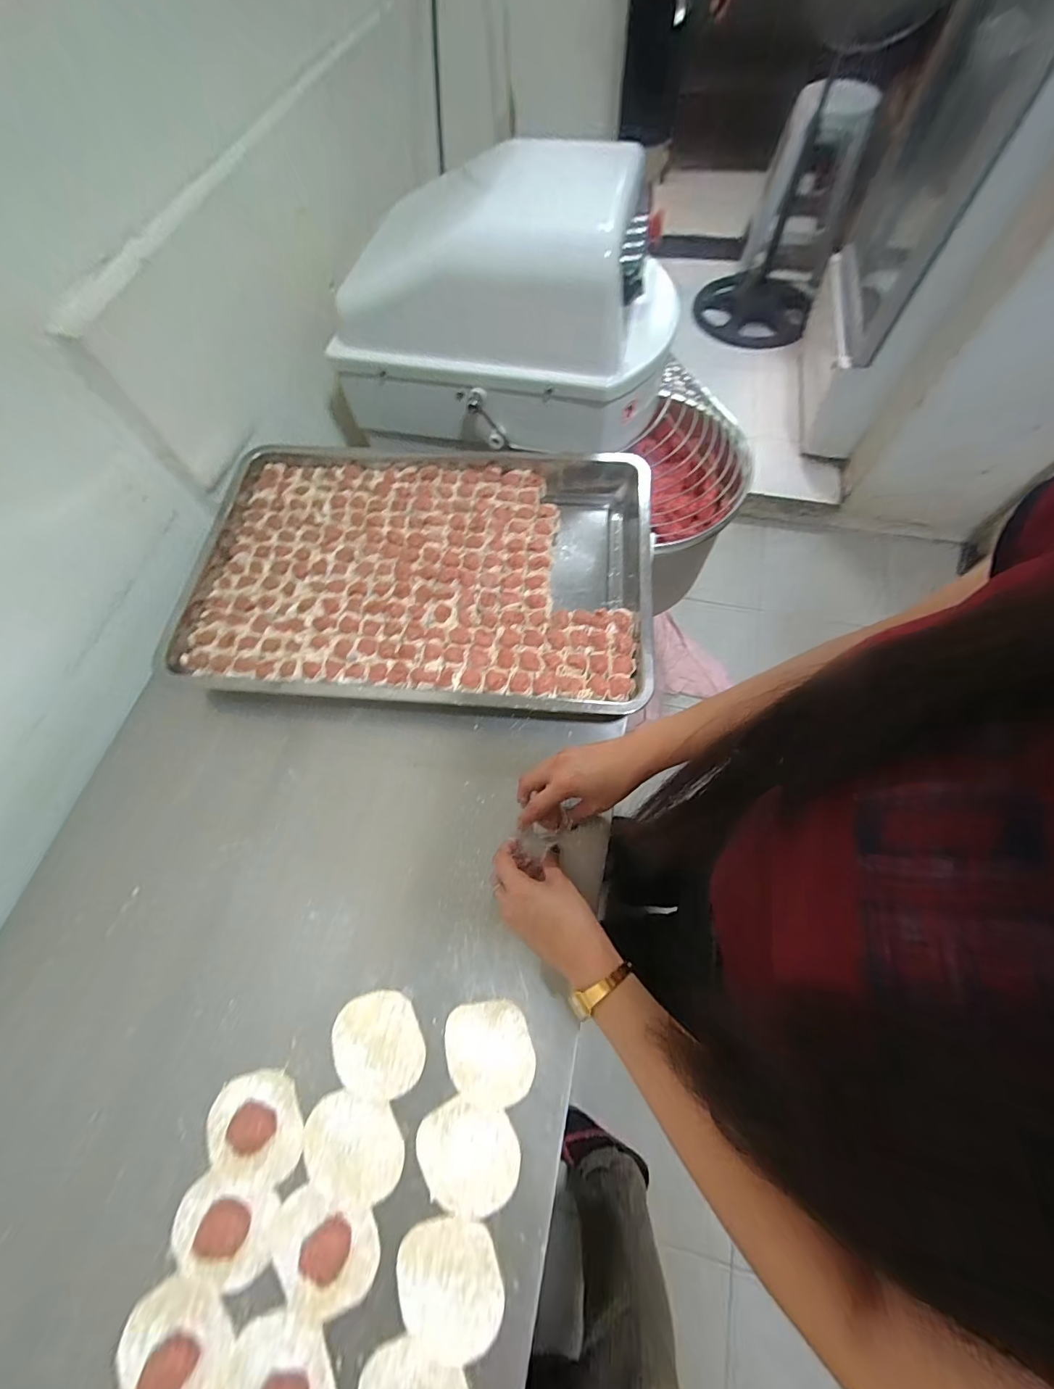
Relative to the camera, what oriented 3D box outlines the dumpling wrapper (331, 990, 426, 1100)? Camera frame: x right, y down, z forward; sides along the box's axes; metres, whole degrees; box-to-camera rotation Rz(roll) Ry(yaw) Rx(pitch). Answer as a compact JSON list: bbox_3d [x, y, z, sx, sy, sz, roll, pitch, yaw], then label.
[{"bbox_3d":[-0.139,0.327,0.424,0.079,0.004,0.083,-1,67,3],"label":"dumpling wrapper"}]

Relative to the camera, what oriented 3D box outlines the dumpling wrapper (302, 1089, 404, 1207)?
[{"bbox_3d":[-0.152,0.395,0.398,0.089,0.005,0.071,10,68,7],"label":"dumpling wrapper"}]

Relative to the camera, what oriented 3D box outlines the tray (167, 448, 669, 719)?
[{"bbox_3d":[-0.143,-0.168,0.613,0.604,0.055,0.398,5,68,5],"label":"tray"}]

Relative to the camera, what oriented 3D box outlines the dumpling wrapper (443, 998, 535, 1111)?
[{"bbox_3d":[-0.034,0.331,0.422,0.076,0.005,0.081,-1,67,3],"label":"dumpling wrapper"}]

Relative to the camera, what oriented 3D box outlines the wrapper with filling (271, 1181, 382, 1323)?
[{"bbox_3d":[-0.168,0.454,0.365,0.088,0.017,0.072,12,69,8],"label":"wrapper with filling"}]

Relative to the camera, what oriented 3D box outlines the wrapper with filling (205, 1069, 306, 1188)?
[{"bbox_3d":[-0.241,0.381,0.404,0.088,0.014,0.074,8,68,6],"label":"wrapper with filling"}]

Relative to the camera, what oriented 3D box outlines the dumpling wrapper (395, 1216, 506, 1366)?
[{"bbox_3d":[-0.061,0.471,0.362,0.077,0.004,0.080,-2,64,4],"label":"dumpling wrapper"}]

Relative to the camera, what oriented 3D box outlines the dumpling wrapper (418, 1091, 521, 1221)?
[{"bbox_3d":[-0.051,0.396,0.391,0.086,0.004,0.073,14,69,8],"label":"dumpling wrapper"}]

